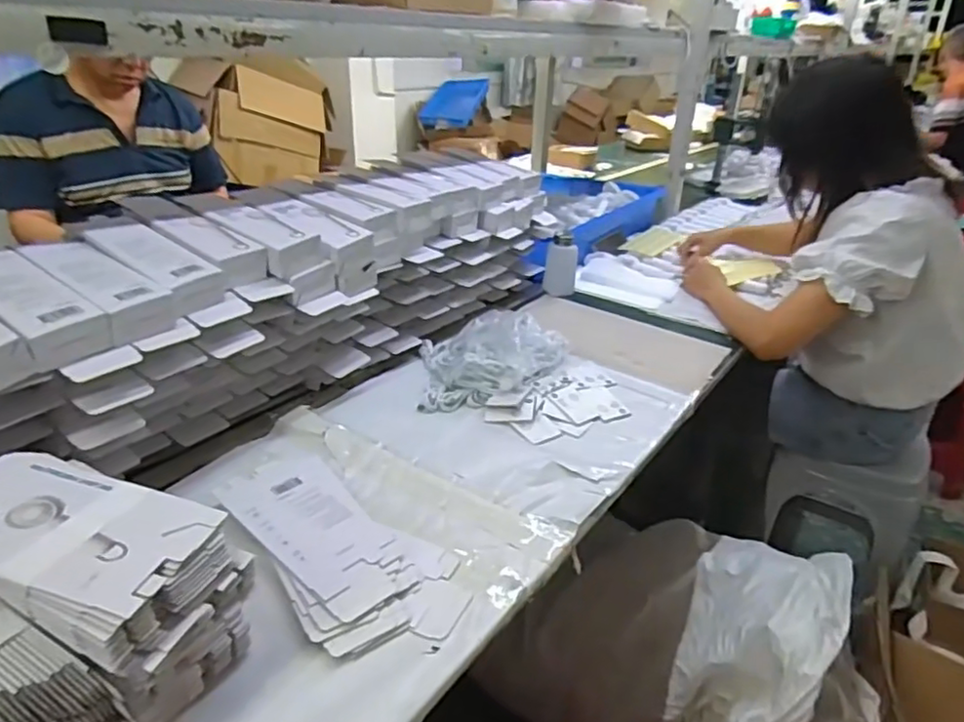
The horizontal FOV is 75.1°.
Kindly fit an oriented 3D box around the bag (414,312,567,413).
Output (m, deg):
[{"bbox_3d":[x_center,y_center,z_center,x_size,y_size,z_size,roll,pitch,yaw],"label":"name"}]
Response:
[{"bbox_3d":[0.021,-0.012,0.945,0.226,0.094,0.175,-2,27,-7],"label":"bag"}]

